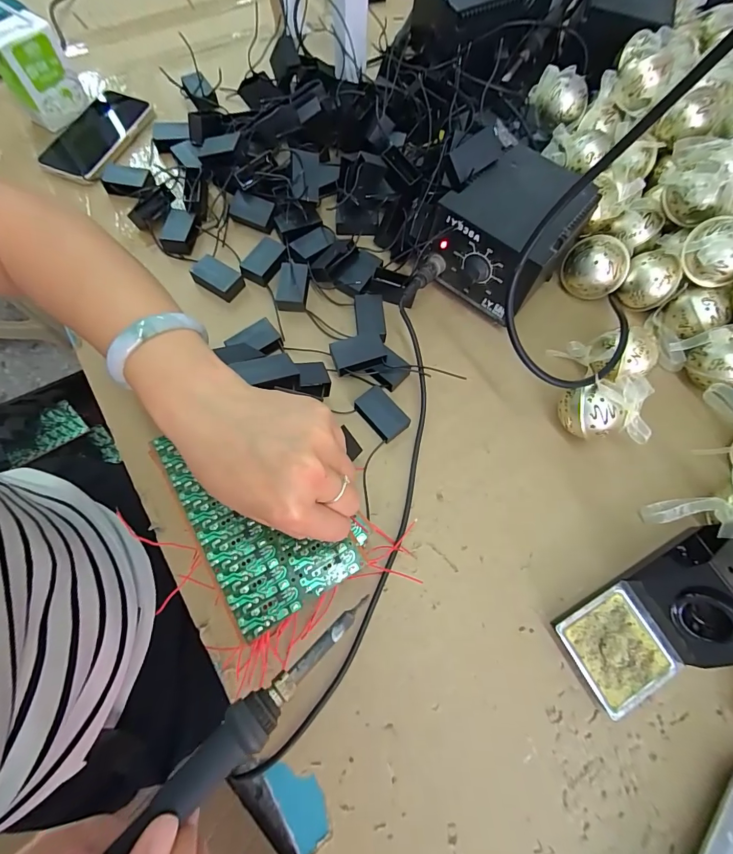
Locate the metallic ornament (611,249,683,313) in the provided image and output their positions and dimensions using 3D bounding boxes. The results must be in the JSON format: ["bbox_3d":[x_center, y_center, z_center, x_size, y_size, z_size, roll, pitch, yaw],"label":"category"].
[{"bbox_3d":[0.292,-0.152,0.412,0.048,0.049,0.052,-39,76,-14],"label":"metallic ornament"}]

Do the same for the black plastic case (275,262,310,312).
[{"bbox_3d":[-0.076,-0.146,0.414,0.029,0.024,0.046,7,70,0],"label":"black plastic case"}]

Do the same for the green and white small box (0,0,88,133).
[{"bbox_3d":[-0.381,-0.409,0.461,0.041,0.093,0.069,35,73,10],"label":"green and white small box"}]

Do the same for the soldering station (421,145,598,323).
[{"bbox_3d":[0.143,-0.196,0.400,0.113,0.101,0.145,38,73,11],"label":"soldering station"}]

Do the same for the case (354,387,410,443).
[{"bbox_3d":[0.014,-0.010,0.371,0.029,0.019,0.048,-38,76,-14],"label":"case"}]

